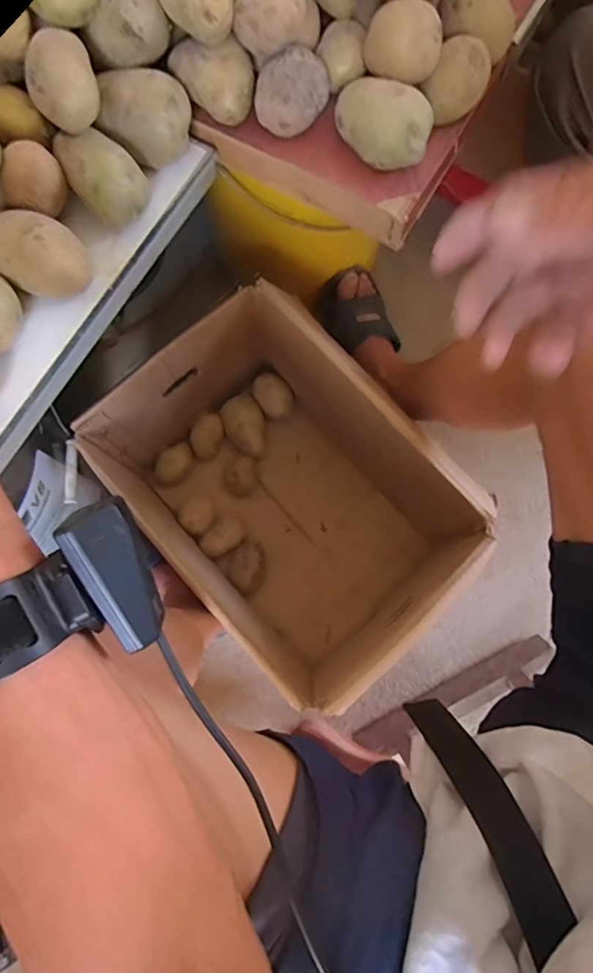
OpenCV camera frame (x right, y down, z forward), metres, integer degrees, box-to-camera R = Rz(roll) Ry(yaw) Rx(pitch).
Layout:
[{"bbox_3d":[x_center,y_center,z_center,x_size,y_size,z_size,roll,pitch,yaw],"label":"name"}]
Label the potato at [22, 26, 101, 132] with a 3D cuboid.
[{"bbox_3d":[-0.174,-0.298,0.400,0.049,0.047,0.058,-20,78,-4],"label":"potato"}]

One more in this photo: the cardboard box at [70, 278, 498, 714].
[{"bbox_3d":[0.010,0.026,0.684,0.308,0.250,0.445,-40,80,-8],"label":"cardboard box"}]

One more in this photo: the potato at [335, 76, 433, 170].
[{"bbox_3d":[0.068,-0.288,0.429,0.078,0.053,0.046,19,78,5],"label":"potato"}]

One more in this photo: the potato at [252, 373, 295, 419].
[{"bbox_3d":[-0.034,-0.134,0.803,0.065,0.054,0.049,36,80,8],"label":"potato"}]

